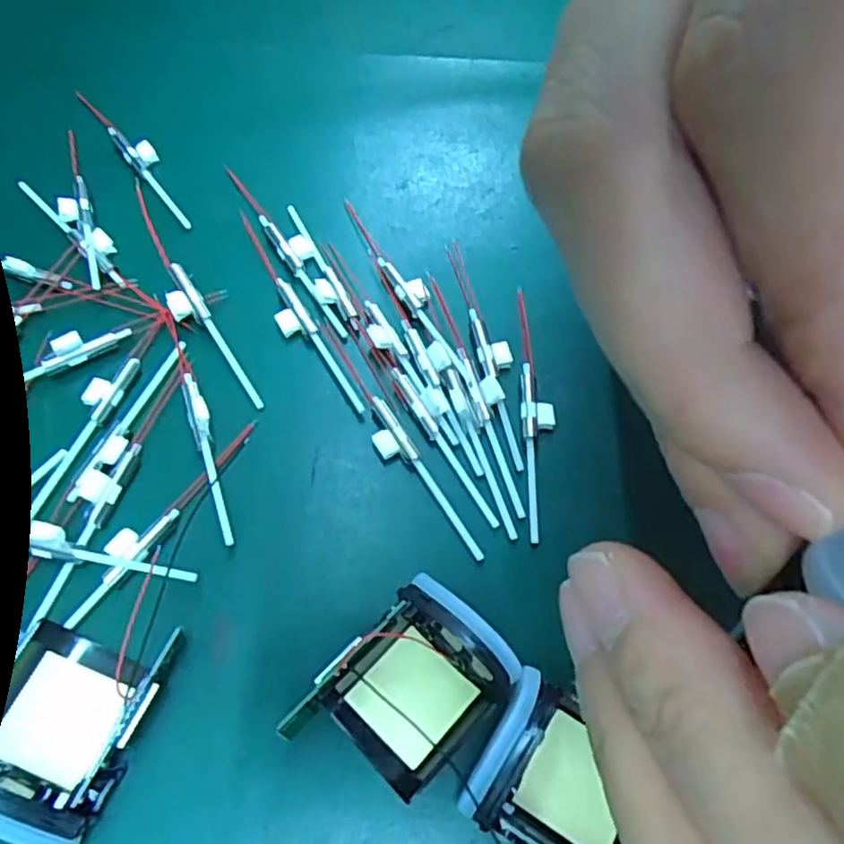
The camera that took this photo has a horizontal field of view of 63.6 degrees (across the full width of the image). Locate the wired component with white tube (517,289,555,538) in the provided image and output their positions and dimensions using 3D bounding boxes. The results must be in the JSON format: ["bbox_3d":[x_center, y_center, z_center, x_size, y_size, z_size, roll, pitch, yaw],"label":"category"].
[{"bbox_3d":[0.037,-0.005,0.218,0.010,0.004,0.088,2,62,-2],"label":"wired component with white tube"}]

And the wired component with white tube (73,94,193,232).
[{"bbox_3d":[-0.109,-0.103,0.261,0.010,0.006,0.083,-33,69,-19],"label":"wired component with white tube"}]

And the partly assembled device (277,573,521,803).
[{"bbox_3d":[-0.002,0.067,0.172,0.035,0.016,0.053,40,67,17],"label":"partly assembled device"}]

